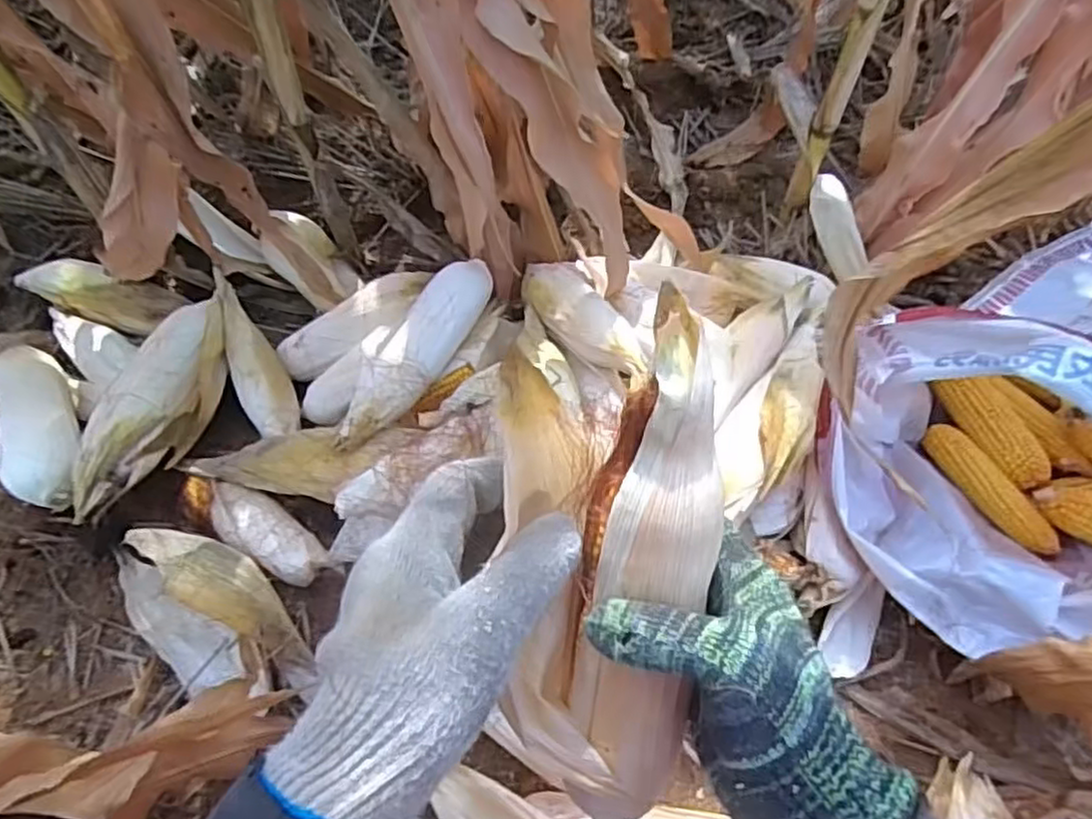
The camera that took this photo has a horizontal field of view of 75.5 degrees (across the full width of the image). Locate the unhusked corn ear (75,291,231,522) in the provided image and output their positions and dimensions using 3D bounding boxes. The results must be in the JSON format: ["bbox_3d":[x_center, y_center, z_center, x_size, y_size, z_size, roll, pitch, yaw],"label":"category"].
[{"bbox_3d":[-0.430,-0.008,0.796,0.088,0.093,0.290,8,62,7],"label":"unhusked corn ear"}]

